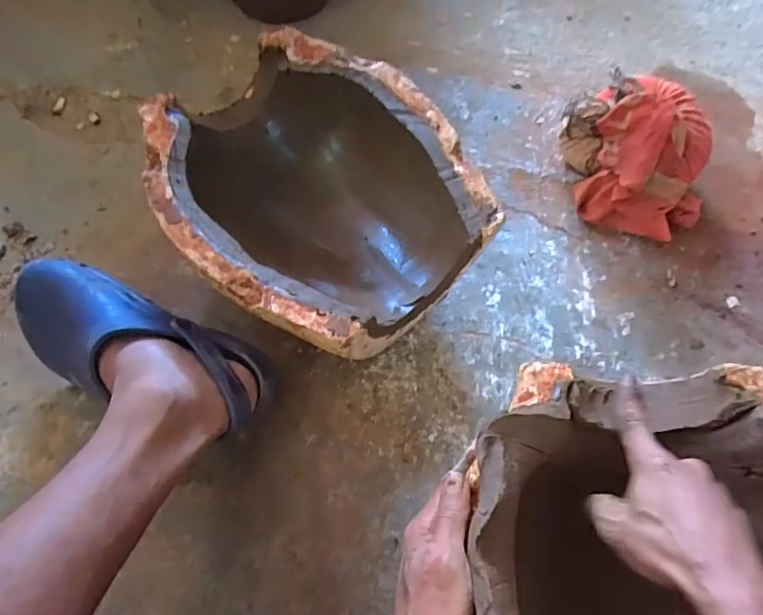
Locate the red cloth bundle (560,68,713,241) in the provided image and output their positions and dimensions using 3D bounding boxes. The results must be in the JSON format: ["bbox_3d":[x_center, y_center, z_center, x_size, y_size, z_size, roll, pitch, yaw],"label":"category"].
[{"bbox_3d":[0.333,-0.188,0.664,0.170,0.119,0.197,-6,62,-5],"label":"red cloth bundle"}]

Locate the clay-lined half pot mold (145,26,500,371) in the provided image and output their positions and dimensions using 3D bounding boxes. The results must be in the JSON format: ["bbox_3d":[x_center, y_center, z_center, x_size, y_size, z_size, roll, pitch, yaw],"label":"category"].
[{"bbox_3d":[-0.066,-0.108,0.588,0.293,0.155,0.321,-37,69,-19],"label":"clay-lined half pot mold"}]

